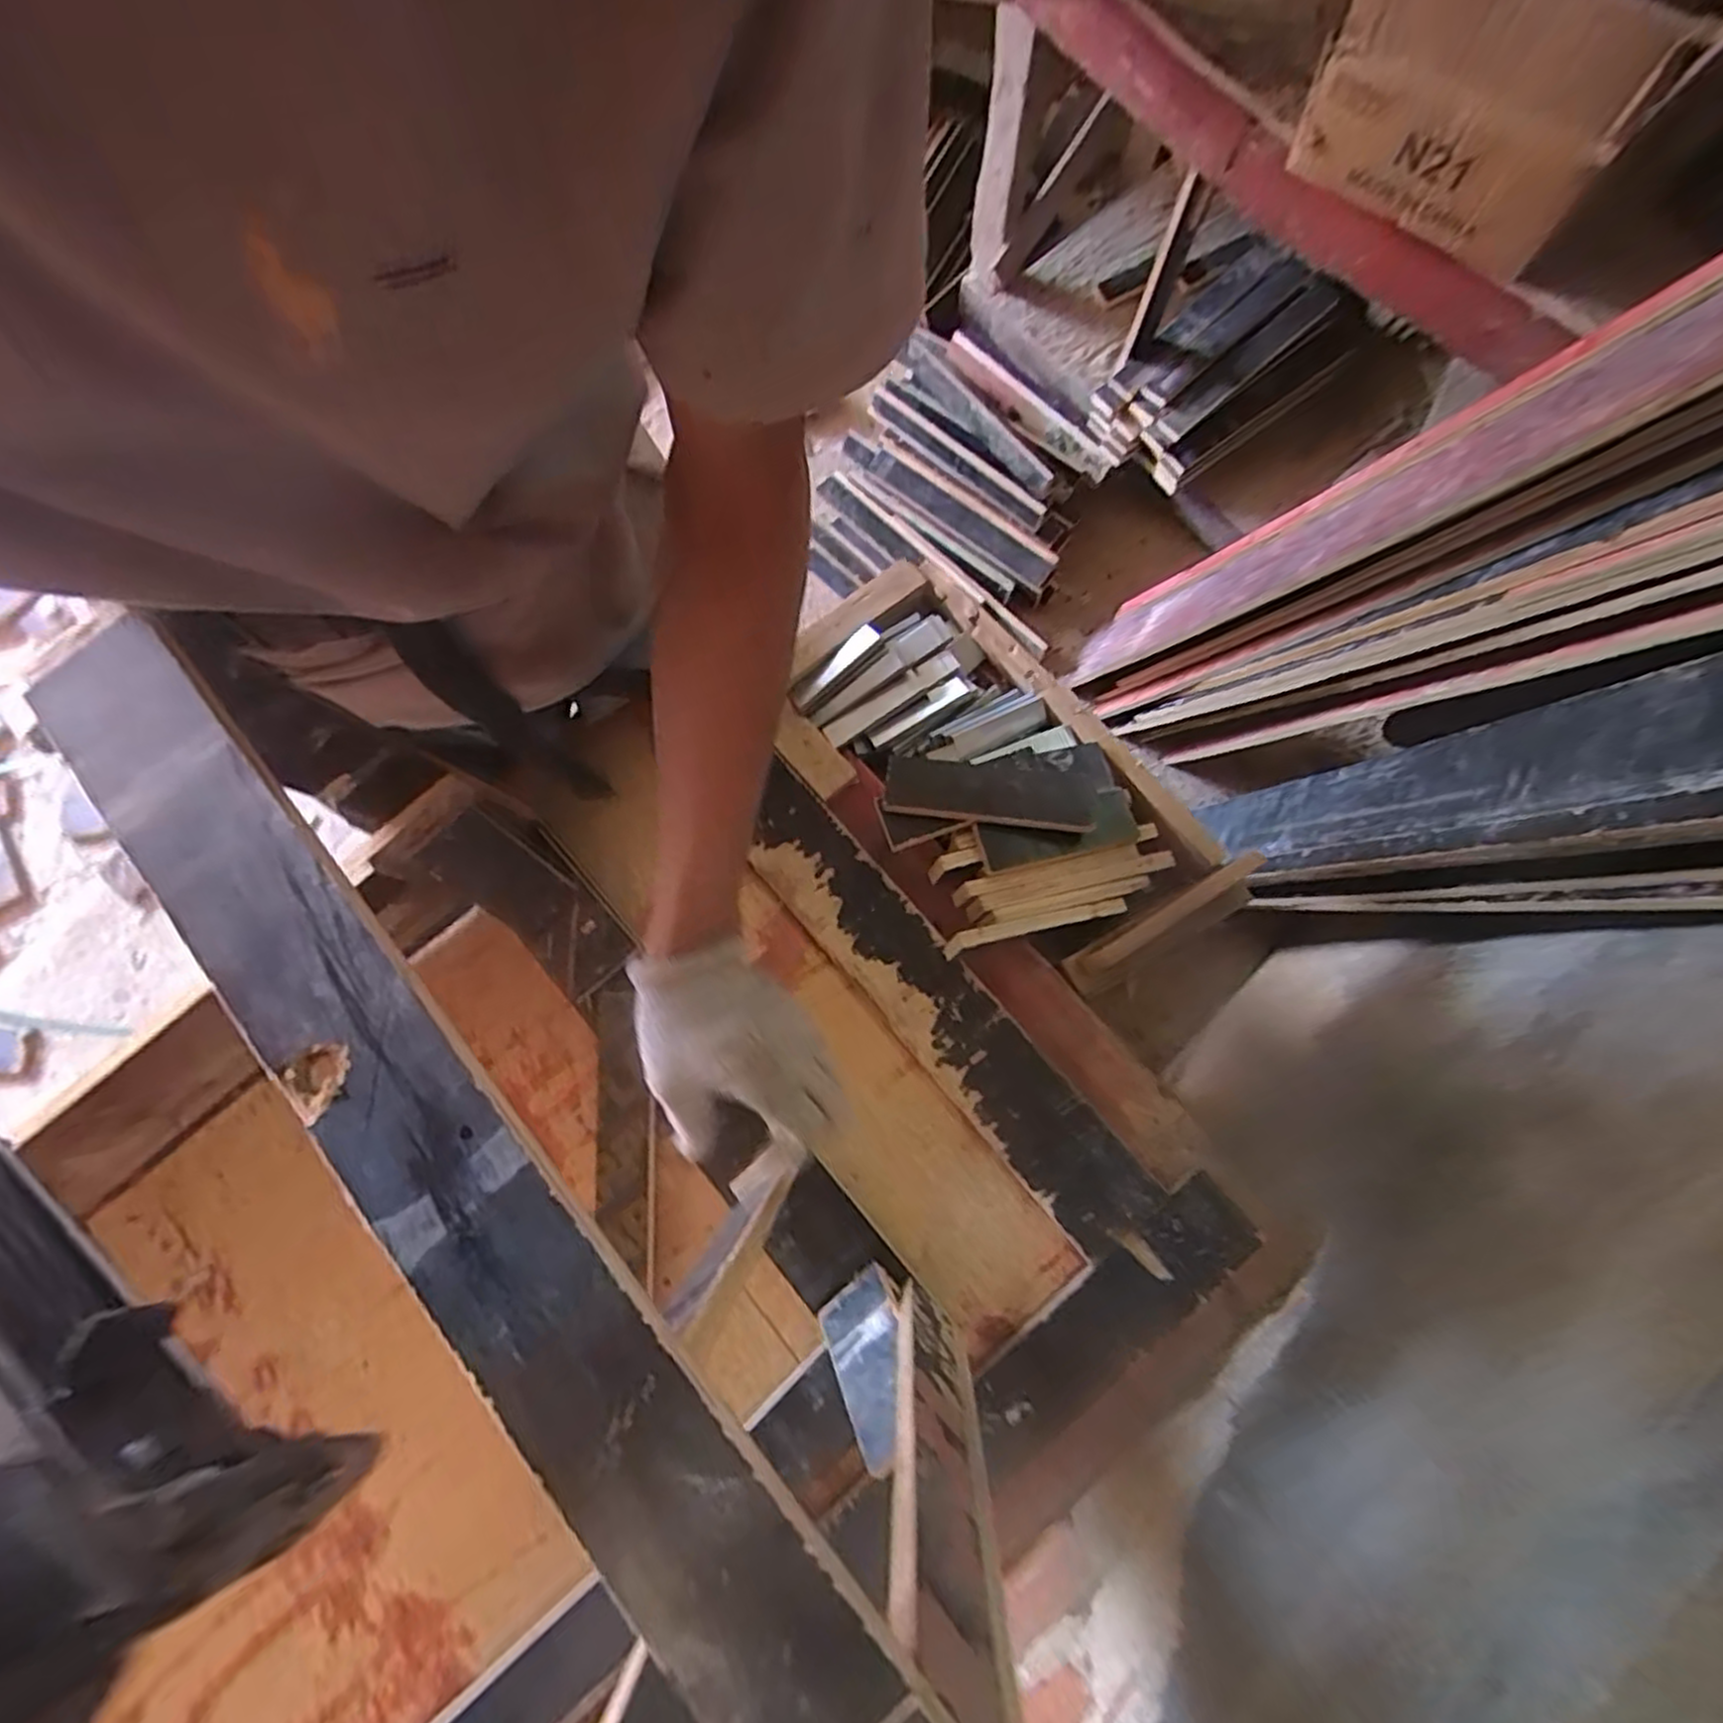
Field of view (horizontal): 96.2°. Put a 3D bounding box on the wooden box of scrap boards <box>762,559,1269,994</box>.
[{"bbox_3d":[0.111,-0.063,0.690,0.233,0.078,0.415,-42,82,-6],"label":"wooden box of scrap boards"}]

